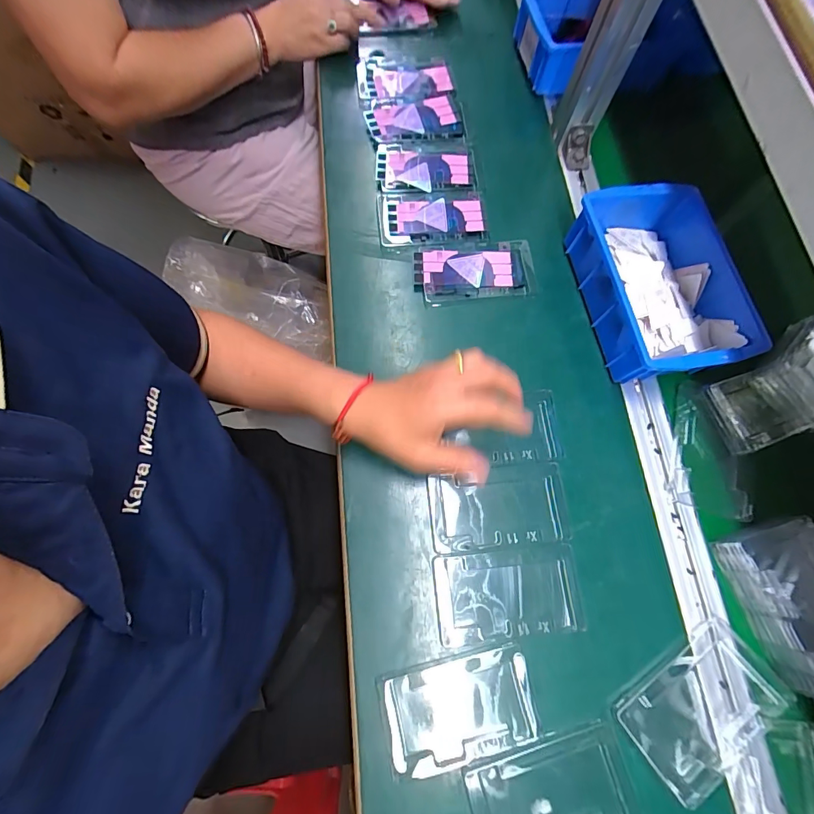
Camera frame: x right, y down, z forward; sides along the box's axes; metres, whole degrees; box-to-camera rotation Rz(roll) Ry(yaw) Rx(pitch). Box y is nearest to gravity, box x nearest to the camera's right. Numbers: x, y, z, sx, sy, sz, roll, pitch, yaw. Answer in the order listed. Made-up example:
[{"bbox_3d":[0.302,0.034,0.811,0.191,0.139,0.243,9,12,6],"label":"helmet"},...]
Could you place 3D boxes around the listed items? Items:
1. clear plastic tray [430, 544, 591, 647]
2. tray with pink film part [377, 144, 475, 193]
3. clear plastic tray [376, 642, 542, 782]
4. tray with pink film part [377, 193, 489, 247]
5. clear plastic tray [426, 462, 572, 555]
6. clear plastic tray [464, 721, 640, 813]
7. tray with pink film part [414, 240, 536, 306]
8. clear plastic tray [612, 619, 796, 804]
[{"bbox_3d":[0.091,0.165,0.364,0.128,0.006,0.071,-5,73,-3],"label":"clear plastic tray"},{"bbox_3d":[0.022,-0.294,0.500,0.118,0.007,0.073,1,73,-1],"label":"tray with pink film part"},{"bbox_3d":[0.043,0.250,0.338,0.124,0.008,0.076,-13,74,-6],"label":"clear plastic tray"},{"bbox_3d":[0.030,-0.223,0.480,0.126,0.007,0.072,-4,73,-3],"label":"tray with pink film part"},{"bbox_3d":[0.086,0.095,0.386,0.128,0.009,0.072,-6,73,-3],"label":"clear plastic tray"},{"bbox_3d":[0.115,0.308,0.324,0.126,0.007,0.072,-12,74,-5],"label":"clear plastic tray"},{"bbox_3d":[0.076,-0.153,0.460,0.133,0.010,0.072,-6,73,-3],"label":"tray with pink film part"},{"bbox_3d":[0.249,0.247,0.338,0.133,0.014,0.081,-30,76,-10],"label":"clear plastic tray"}]

